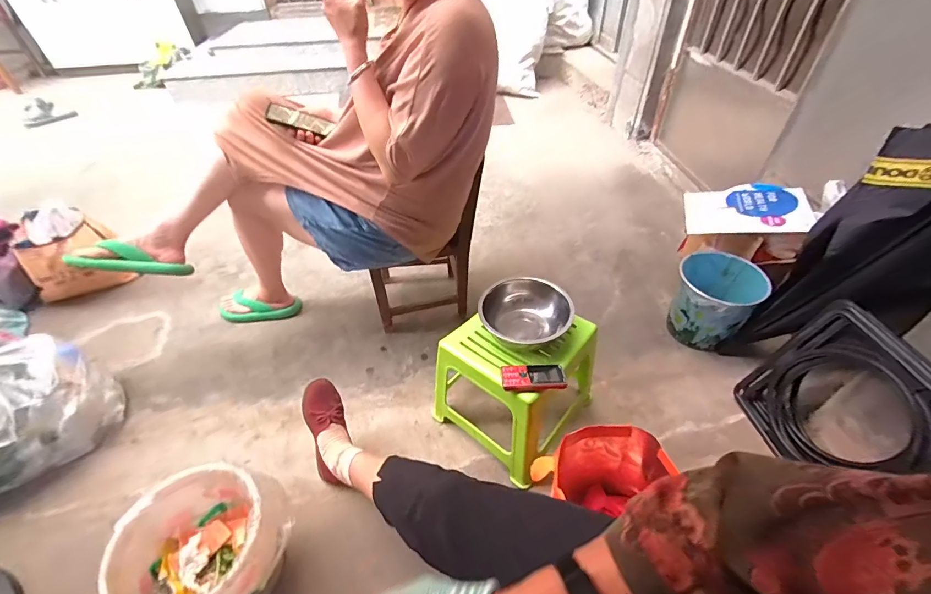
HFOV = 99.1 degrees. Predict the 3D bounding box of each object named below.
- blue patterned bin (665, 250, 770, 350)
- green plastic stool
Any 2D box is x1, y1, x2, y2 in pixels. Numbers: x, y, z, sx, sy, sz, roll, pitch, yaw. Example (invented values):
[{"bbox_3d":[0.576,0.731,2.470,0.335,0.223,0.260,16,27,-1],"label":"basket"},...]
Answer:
[{"bbox_3d":[0.703,0.017,1.148,0.210,0.223,0.193,30,52,28],"label":"blue patterned bin"},{"bbox_3d":[0.122,0.183,0.941,0.287,0.266,0.305,32,53,30],"label":"green plastic stool"}]

